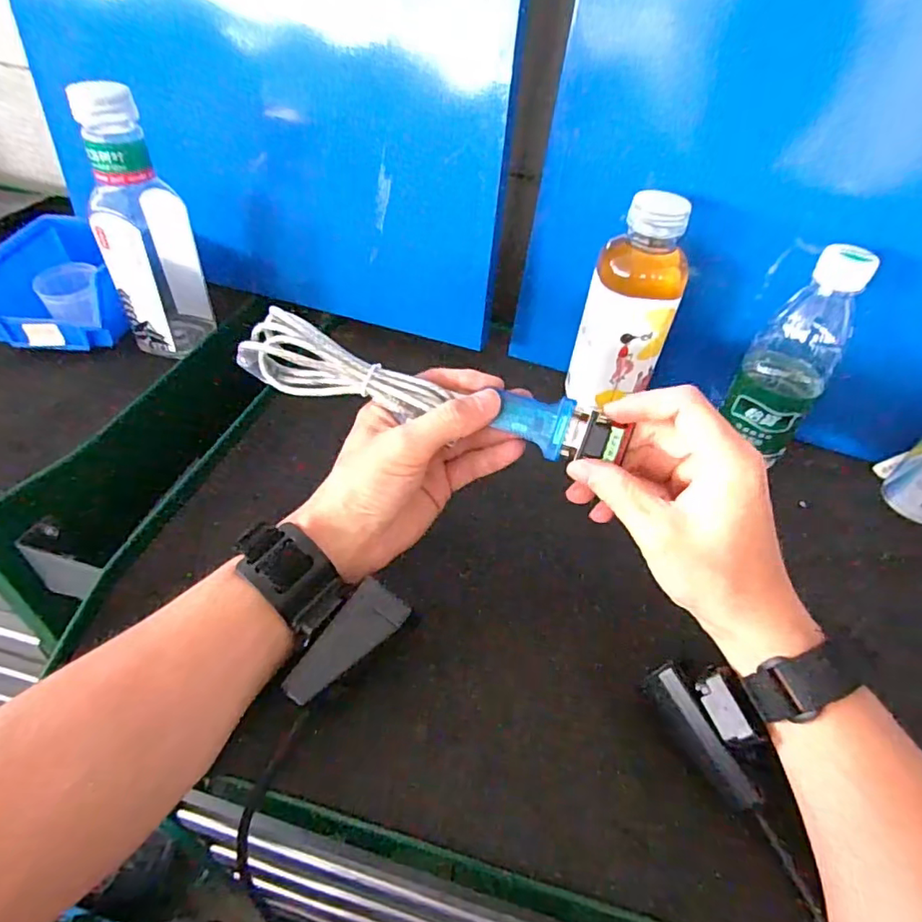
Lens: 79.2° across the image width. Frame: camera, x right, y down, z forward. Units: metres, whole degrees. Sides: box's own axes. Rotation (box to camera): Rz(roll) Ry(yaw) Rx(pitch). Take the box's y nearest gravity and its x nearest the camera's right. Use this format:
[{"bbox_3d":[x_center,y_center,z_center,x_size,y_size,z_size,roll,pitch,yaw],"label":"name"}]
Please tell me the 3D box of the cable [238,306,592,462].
[{"bbox_3d":[-0.028,-0.045,0.320,0.202,0.043,0.033,15,45,7],"label":"cable"}]

